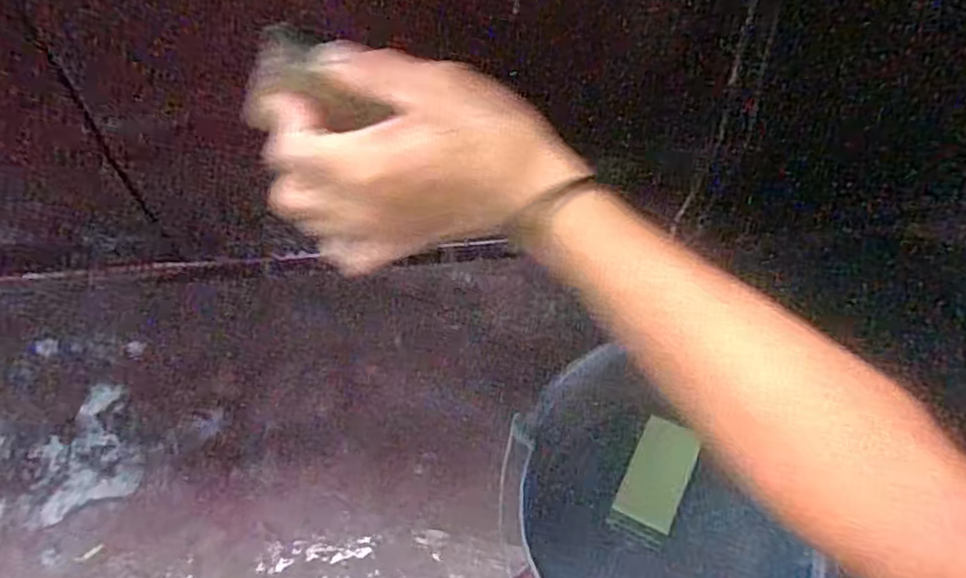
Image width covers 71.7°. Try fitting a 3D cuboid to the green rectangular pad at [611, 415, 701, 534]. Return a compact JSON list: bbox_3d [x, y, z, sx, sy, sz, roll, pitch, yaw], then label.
[{"bbox_3d":[0.150,0.156,0.569,0.051,0.004,0.090,27,66,7],"label":"green rectangular pad"}]

